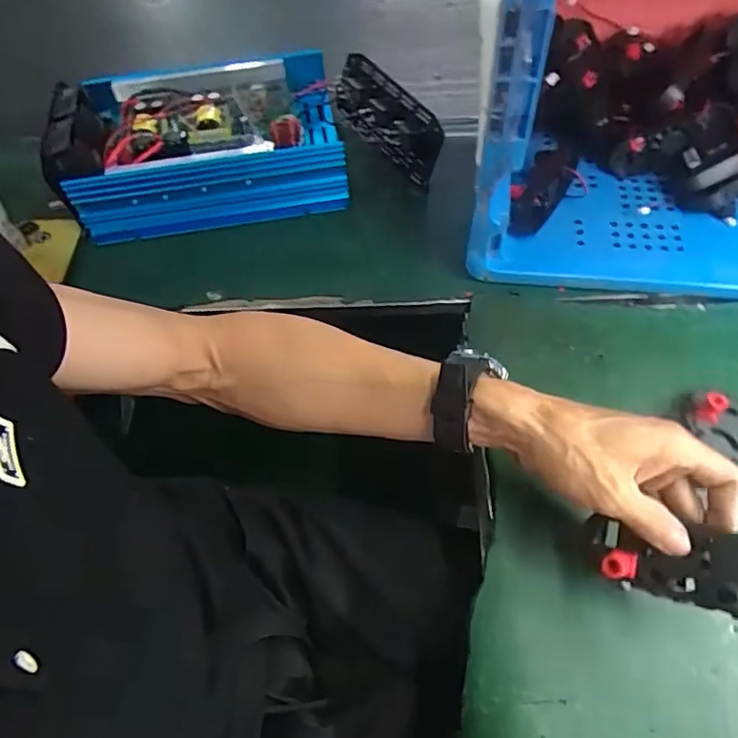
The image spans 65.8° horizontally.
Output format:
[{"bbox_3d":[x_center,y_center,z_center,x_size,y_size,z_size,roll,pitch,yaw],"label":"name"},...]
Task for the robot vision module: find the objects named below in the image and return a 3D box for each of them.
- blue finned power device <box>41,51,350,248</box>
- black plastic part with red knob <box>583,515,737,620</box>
[{"bbox_3d":[-0.190,-0.269,0.658,0.302,0.081,0.231,-9,57,-2],"label":"blue finned power device"},{"bbox_3d":[0.193,0.121,0.352,0.107,0.032,0.045,2,56,28],"label":"black plastic part with red knob"}]

